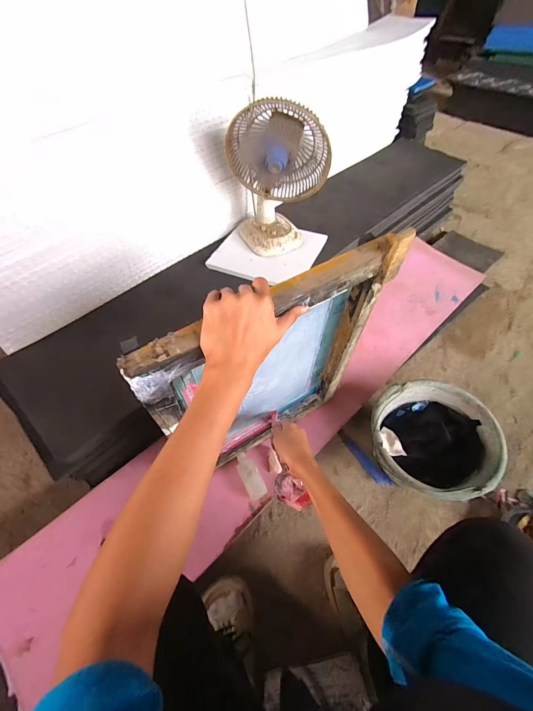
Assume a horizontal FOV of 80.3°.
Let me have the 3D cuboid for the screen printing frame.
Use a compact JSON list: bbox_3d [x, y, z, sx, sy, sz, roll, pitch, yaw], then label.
[{"bbox_3d":[0.006,0.048,0.532,0.353,0.443,0.044,-27,62,-18],"label":"screen printing frame"}]

